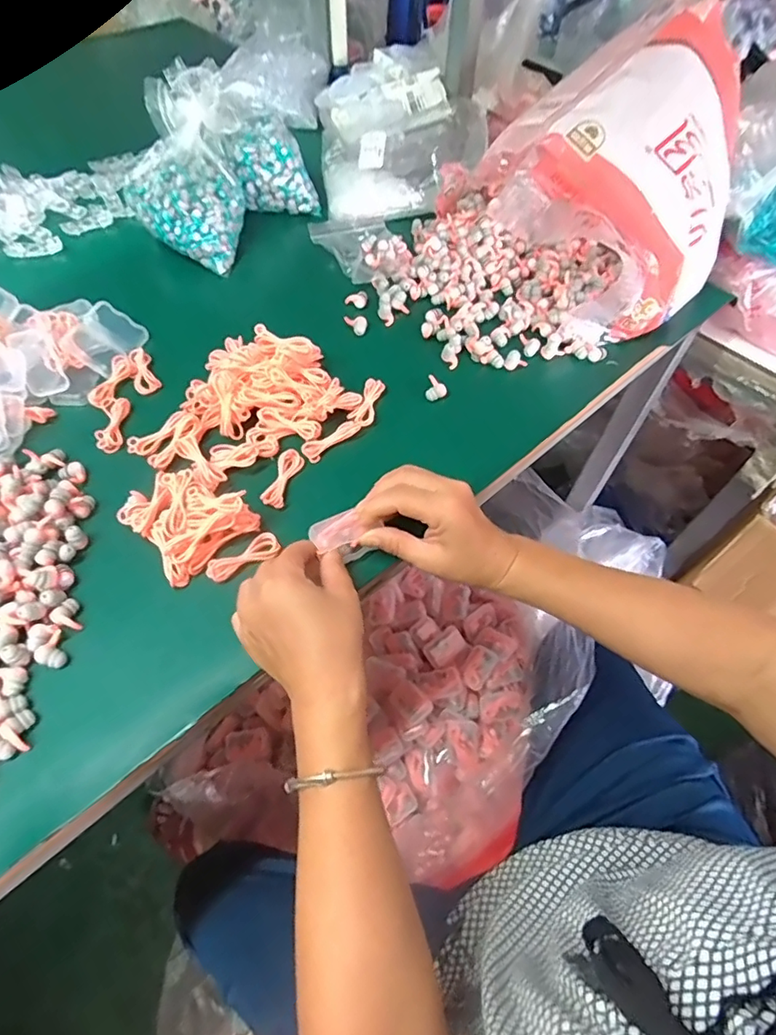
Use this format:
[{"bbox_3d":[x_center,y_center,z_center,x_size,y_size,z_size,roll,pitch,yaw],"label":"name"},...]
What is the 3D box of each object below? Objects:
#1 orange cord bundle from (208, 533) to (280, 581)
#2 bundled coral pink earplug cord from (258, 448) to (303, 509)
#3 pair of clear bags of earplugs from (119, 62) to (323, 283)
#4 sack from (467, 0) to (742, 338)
[{"bbox_3d":[-0.112,0.030,0.414,0.058,0.005,0.020,-28,62,-18],"label":"orange cord bundle"},{"bbox_3d":[-0.089,-0.034,0.456,0.020,0.005,0.055,23,62,-6],"label":"bundled coral pink earplug cord"},{"bbox_3d":[-0.200,-0.421,0.630,0.151,0.130,0.216,32,61,17],"label":"pair of clear bags of earplugs"},{"bbox_3d":[0.267,-0.360,0.565,0.248,0.189,0.251,-23,61,-16],"label":"sack"}]

